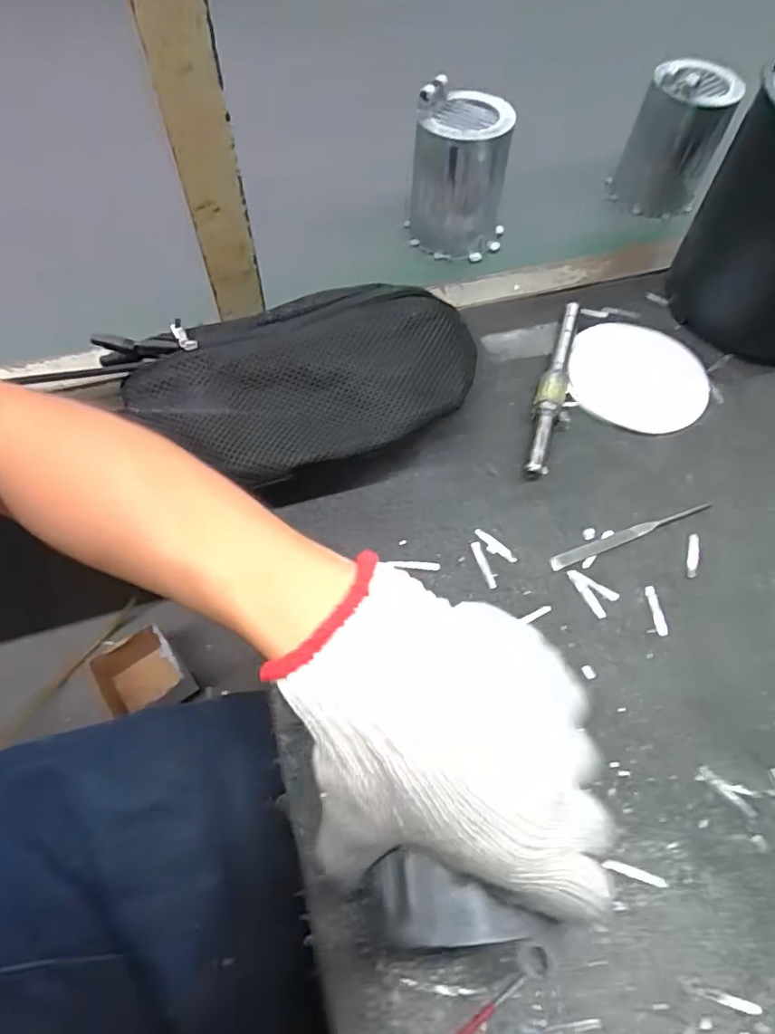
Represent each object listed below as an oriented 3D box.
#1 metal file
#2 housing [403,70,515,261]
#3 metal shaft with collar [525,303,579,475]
[{"bbox_3d":[0.180,0.011,0.414,0.137,0.004,0.010,-20,64,-12],"label":"metal file"},{"bbox_3d":[0.069,-0.331,0.535,0.089,0.112,0.089,1,62,-2],"label":"housing"},{"bbox_3d":[0.140,-0.113,0.471,0.024,0.022,0.186,18,63,7],"label":"metal shaft with collar"}]

